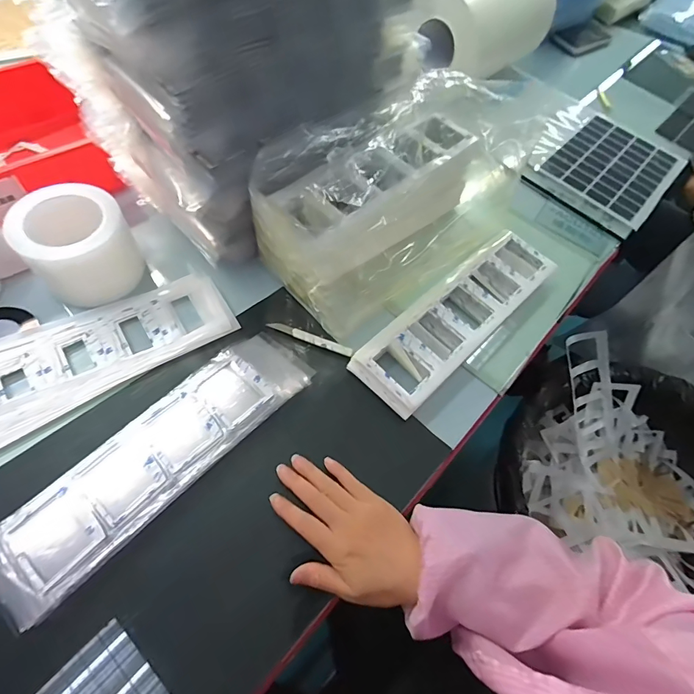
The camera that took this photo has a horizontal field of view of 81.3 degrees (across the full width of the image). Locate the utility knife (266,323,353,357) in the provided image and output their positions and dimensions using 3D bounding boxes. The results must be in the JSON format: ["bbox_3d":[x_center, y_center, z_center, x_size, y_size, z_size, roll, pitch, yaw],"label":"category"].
[{"bbox_3d":[-0.043,-0.010,0.484,0.104,0.012,0.012,19,61,3],"label":"utility knife"}]

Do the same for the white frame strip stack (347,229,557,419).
[{"bbox_3d":[0.146,-0.047,0.510,0.312,0.027,0.095,-39,73,-24],"label":"white frame strip stack"}]

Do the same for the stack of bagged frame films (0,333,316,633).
[{"bbox_3d":[-0.179,0.098,0.394,0.090,0.015,0.328,41,64,14],"label":"stack of bagged frame films"}]

